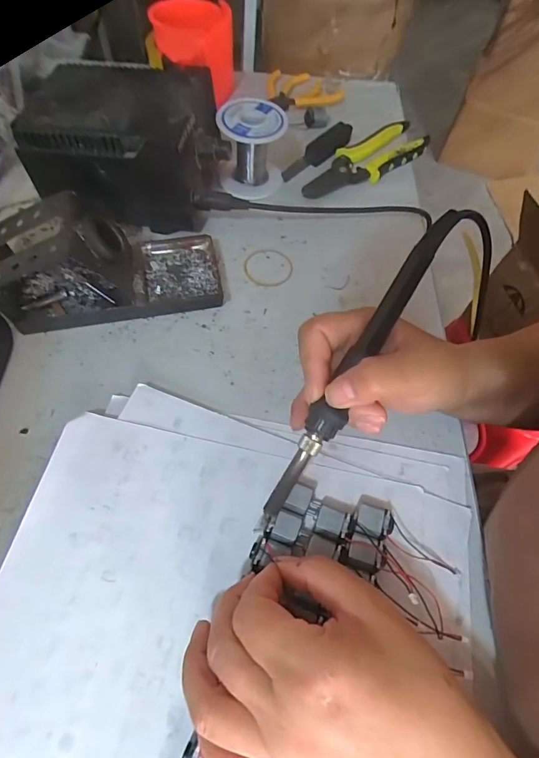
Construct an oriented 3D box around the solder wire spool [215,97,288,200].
[{"bbox_3d":[-0.018,-0.226,0.409,0.062,0.064,0.068,1,61,-4],"label":"solder wire spool"}]

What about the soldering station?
[{"bbox_3d":[-0.121,-0.214,0.374,0.153,0.098,0.108,7,61,0],"label":"soldering station"}]

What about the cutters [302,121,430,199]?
[{"bbox_3d":[0.100,-0.230,0.445,0.158,0.019,0.055,-37,70,-21],"label":"cutters"}]

